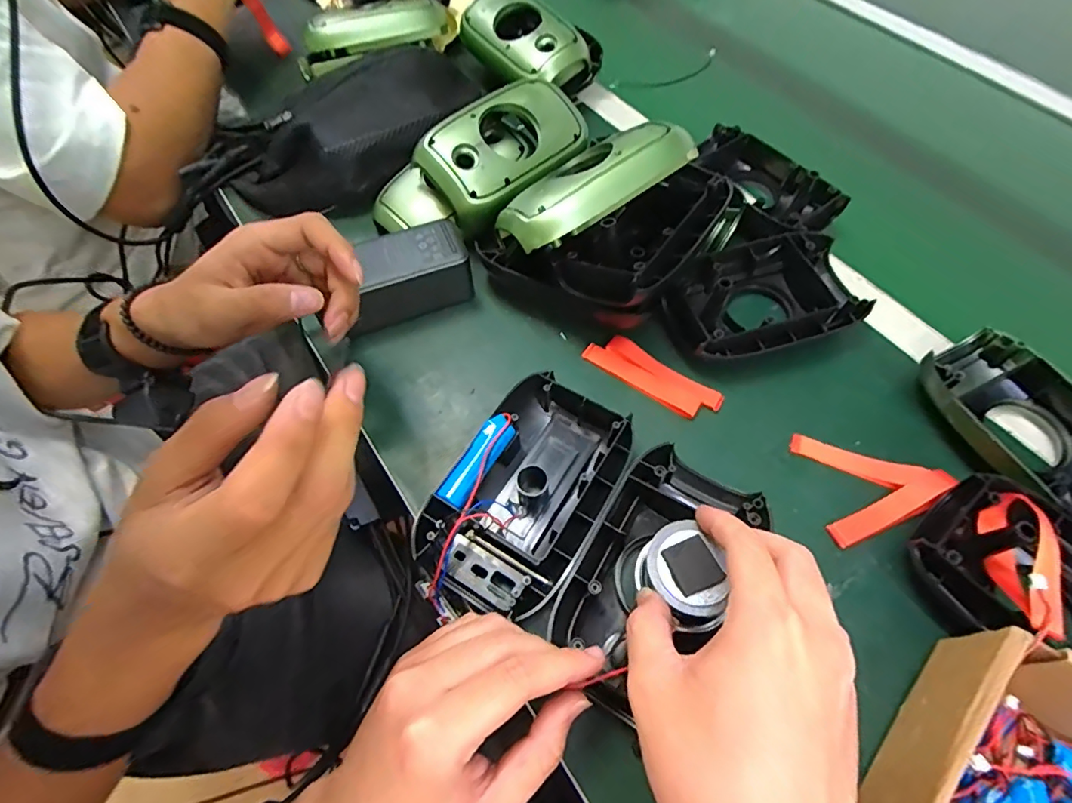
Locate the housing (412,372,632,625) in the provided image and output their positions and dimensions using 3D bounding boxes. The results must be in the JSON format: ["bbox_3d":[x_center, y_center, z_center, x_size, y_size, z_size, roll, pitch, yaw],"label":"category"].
[{"bbox_3d":[-0.007,0.064,0.336,0.095,0.037,0.160,29,64,15],"label":"housing"}]

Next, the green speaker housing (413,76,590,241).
[{"bbox_3d":[-0.029,-0.228,0.457,0.097,0.046,0.151,45,75,-4],"label":"green speaker housing"}]

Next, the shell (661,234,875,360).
[{"bbox_3d":[0.184,-0.085,0.425,0.159,0.037,0.101,-15,62,-9],"label":"shell"}]

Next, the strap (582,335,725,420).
[{"bbox_3d":[0.093,-0.021,0.407,0.110,0.004,0.036,33,66,16],"label":"strap"}]

